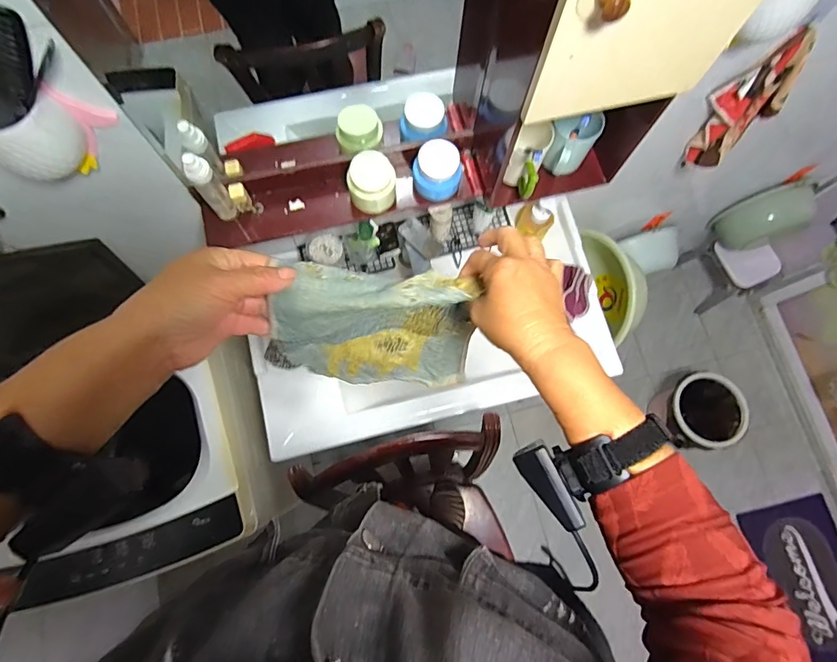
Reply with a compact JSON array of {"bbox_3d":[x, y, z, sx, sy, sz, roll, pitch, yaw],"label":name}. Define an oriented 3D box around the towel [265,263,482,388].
[{"bbox_3d":[-0.037,0.003,0.475,0.193,0.230,0.073,1,76,-2],"label":"towel"}]

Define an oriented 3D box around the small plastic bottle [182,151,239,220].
[{"bbox_3d":[-0.323,-0.217,0.735,0.025,0.190,0.035,43,79,8],"label":"small plastic bottle"}]

